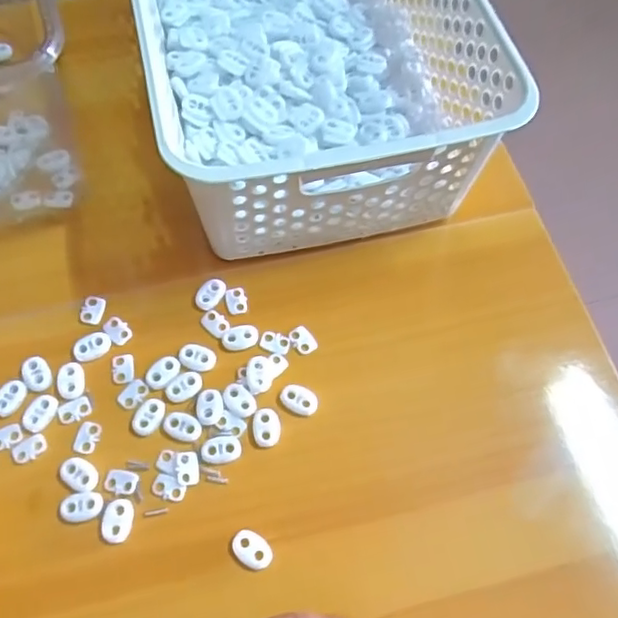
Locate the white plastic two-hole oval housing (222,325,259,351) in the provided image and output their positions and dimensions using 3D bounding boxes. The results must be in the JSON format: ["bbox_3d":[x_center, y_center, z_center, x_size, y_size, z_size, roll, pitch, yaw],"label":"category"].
[{"bbox_3d":[-0.043,0.017,0.387,0.022,0.004,0.016,-13,64,-9],"label":"white plastic two-hole oval housing"}]

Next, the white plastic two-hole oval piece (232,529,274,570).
[{"bbox_3d":[-0.031,0.130,0.332,0.023,0.004,0.016,33,66,13],"label":"white plastic two-hole oval piece"}]

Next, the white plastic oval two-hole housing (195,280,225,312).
[{"bbox_3d":[-0.064,-0.009,0.399,0.016,0.004,0.022,28,65,11],"label":"white plastic oval two-hole housing"}]

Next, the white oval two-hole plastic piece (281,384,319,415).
[{"bbox_3d":[-0.006,0.054,0.369,0.023,0.004,0.016,28,65,11],"label":"white oval two-hole plastic piece"}]

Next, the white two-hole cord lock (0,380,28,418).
[{"bbox_3d":[-0.177,0.053,0.364,0.015,0.004,0.022,19,64,7],"label":"white two-hole cord lock"}]

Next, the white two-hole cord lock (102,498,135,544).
[{"bbox_3d":[-0.105,0.115,0.336,0.016,0.004,0.023,5,63,0],"label":"white two-hole cord lock"}]

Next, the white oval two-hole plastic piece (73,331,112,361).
[{"bbox_3d":[-0.134,0.023,0.380,0.022,0.005,0.015,-30,68,-16],"label":"white oval two-hole plastic piece"}]

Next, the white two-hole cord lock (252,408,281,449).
[{"bbox_3d":[-0.025,0.069,0.361,0.016,0.004,0.022,-6,63,-6],"label":"white two-hole cord lock"}]

